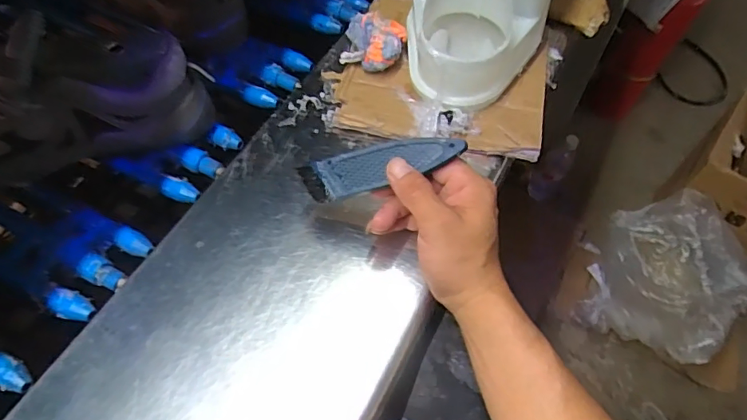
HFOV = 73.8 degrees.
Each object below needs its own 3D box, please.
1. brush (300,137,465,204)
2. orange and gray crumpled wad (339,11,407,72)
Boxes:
[{"bbox_3d":[0.006,-0.034,0.382,0.126,0.011,0.034,-14,87,17],"label":"brush"},{"bbox_3d":[-0.001,-0.172,0.513,0.060,0.038,0.052,12,61,6],"label":"orange and gray crumpled wad"}]

